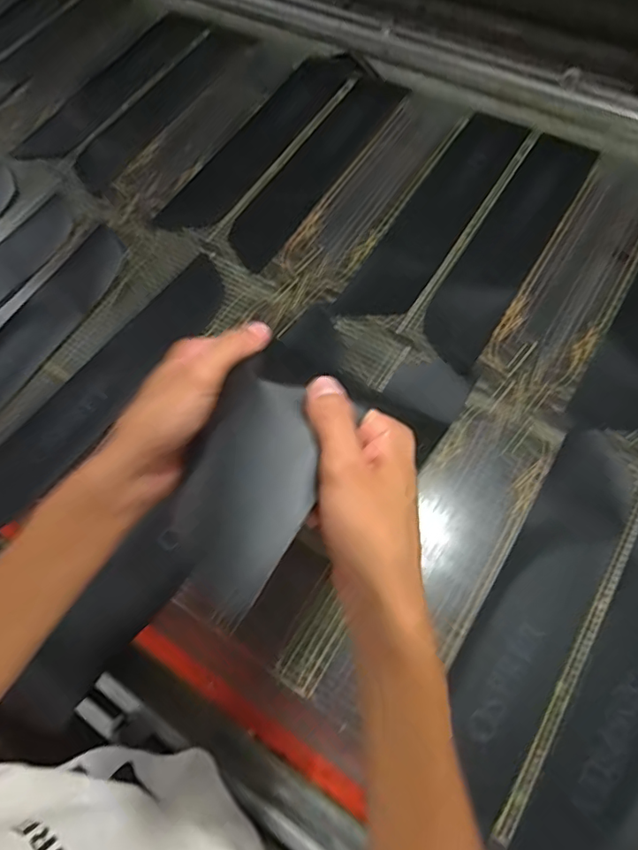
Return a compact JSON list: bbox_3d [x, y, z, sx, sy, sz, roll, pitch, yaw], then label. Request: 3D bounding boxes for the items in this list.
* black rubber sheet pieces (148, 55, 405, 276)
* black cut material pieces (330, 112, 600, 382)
[{"bbox_3d":[-0.053,-0.542,1.037,0.248,0.015,0.557,29,71,16],"label":"black rubber sheet pieces"},{"bbox_3d":[0.270,-0.346,0.931,0.246,0.018,0.540,29,70,15],"label":"black cut material pieces"}]

